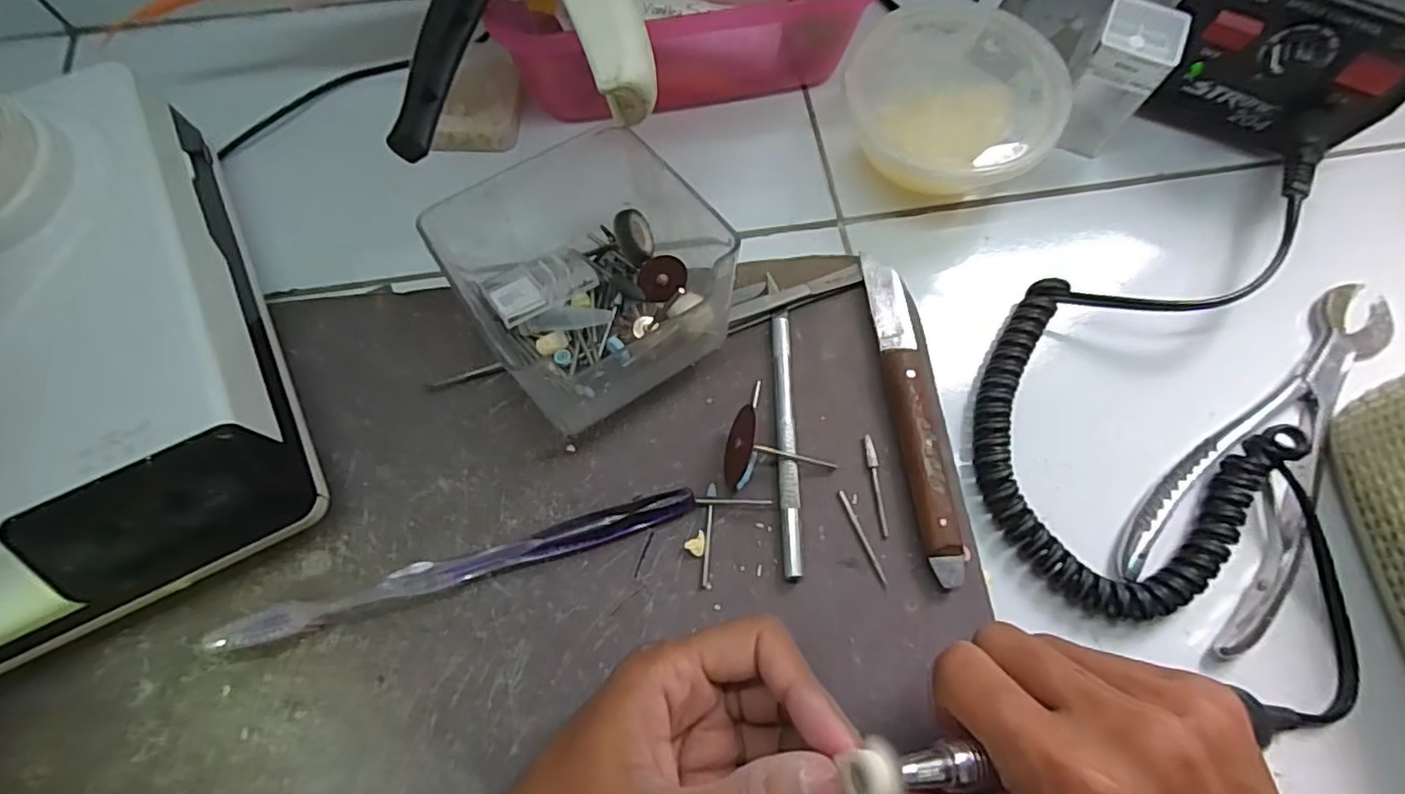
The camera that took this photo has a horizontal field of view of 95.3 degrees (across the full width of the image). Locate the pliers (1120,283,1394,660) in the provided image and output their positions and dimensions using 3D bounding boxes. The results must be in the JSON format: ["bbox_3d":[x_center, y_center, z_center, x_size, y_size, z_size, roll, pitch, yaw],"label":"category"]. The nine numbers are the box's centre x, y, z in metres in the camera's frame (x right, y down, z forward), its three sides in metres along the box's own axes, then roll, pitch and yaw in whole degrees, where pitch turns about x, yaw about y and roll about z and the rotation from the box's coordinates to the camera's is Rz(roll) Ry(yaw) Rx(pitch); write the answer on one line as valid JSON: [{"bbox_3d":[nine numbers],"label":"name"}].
[{"bbox_3d":[0.254,0.019,0.279,0.049,0.012,0.193,40,75,13],"label":"pliers"}]

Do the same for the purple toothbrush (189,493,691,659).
[{"bbox_3d":[-0.093,0.068,0.255,0.185,0.020,0.013,-17,71,-6],"label":"purple toothbrush"}]

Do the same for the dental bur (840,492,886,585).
[{"bbox_3d":[0.068,0.058,0.268,0.004,0.004,0.041,-21,72,-8],"label":"dental bur"}]

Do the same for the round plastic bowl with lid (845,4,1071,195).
[{"bbox_3d":[0.123,-0.148,0.323,0.099,0.042,0.097,0,70,0],"label":"round plastic bowl with lid"}]

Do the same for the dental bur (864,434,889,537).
[{"bbox_3d":[0.075,0.037,0.275,0.005,0.004,0.044,-6,70,-2],"label":"dental bur"}]

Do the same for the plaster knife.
[{"bbox_3d":[0.092,0.004,0.282,0.020,0.014,0.150,-4,70,-2],"label":"plaster knife"}]

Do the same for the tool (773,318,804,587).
[{"bbox_3d":[0.037,0.019,0.280,0.008,0.007,0.117,0,70,0],"label":"tool"}]

